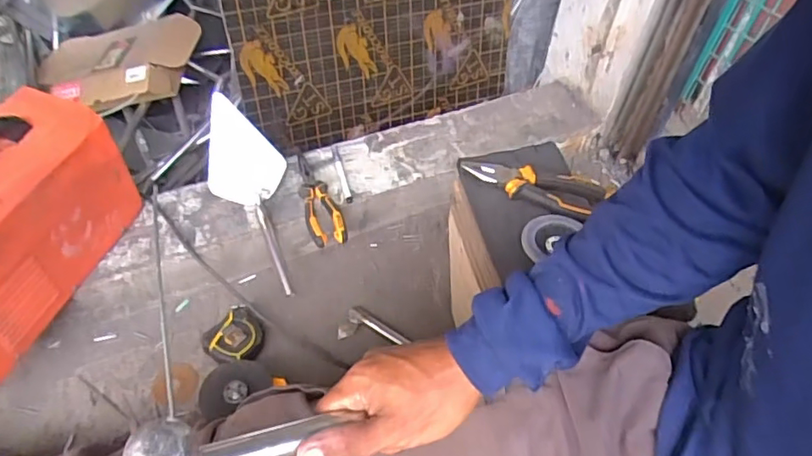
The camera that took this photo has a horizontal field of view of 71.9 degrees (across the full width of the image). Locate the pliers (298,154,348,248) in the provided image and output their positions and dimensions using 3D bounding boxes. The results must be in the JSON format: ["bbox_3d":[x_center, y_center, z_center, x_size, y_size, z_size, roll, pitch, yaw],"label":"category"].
[{"bbox_3d":[-0.145,-0.054,0.920,0.055,0.019,0.183,-13,52,-15],"label":"pliers"}]

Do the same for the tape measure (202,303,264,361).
[{"bbox_3d":[-0.256,0.166,0.846,0.078,0.046,0.082,29,54,19],"label":"tape measure"}]

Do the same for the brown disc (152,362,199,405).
[{"bbox_3d":[-0.337,0.223,0.814,0.063,0.013,0.065,2,50,-3],"label":"brown disc"}]

